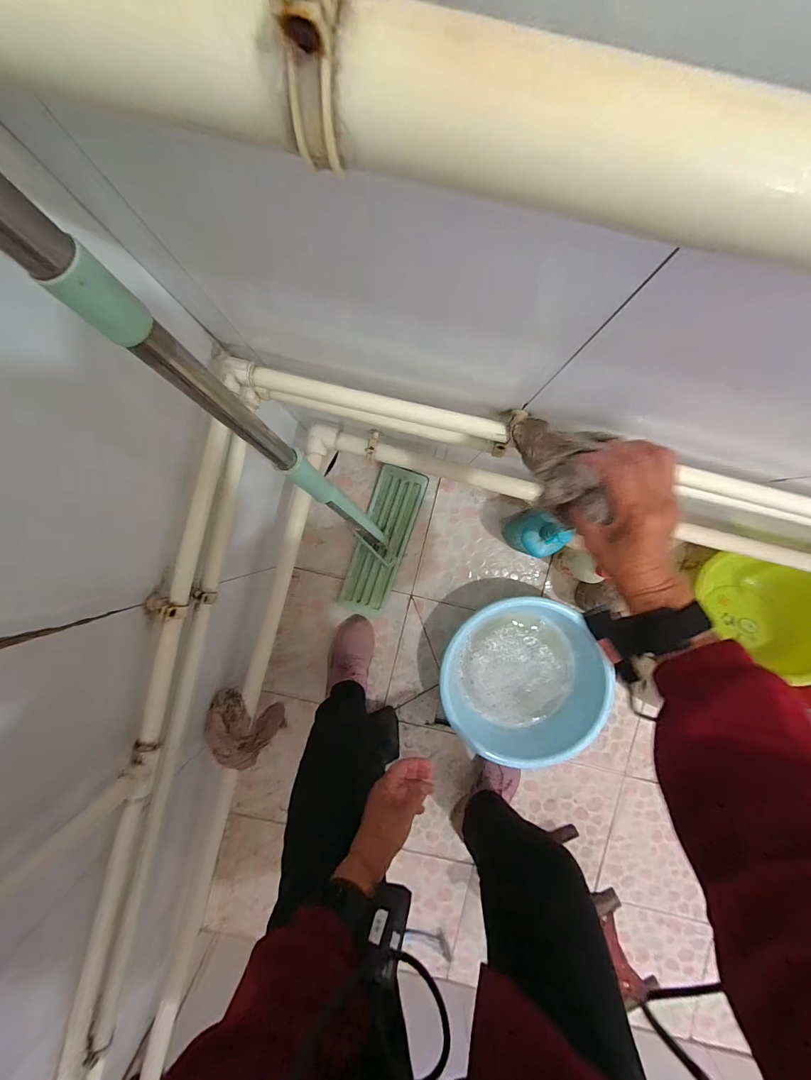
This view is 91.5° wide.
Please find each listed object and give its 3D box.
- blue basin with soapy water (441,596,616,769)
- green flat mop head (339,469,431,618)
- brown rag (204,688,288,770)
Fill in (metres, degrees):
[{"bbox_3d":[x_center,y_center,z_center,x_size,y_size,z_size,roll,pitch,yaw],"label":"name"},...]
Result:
[{"bbox_3d":[0.249,0.325,0.872,0.321,0.121,0.322,0,92,0],"label":"blue basin with soapy water"},{"bbox_3d":[-0.050,0.003,0.928,0.113,0.025,0.345,19,92,-1],"label":"green flat mop head"},{"bbox_3d":[-0.283,0.321,0.699,0.083,0.132,0.134,-40,92,1],"label":"brown rag"}]

